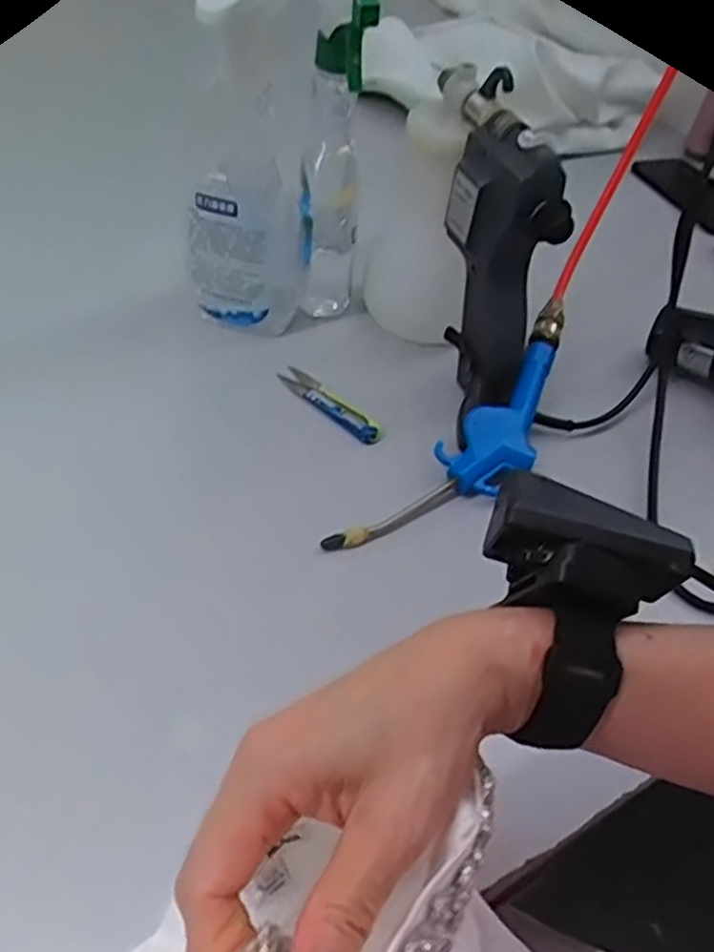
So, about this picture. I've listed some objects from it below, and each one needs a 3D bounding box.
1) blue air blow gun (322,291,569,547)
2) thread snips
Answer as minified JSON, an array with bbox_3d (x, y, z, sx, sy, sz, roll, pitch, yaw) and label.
[{"bbox_3d":[0.090,-0.023,0.534,0.062,0.043,0.271,34,69,23],"label":"blue air blow gun"},{"bbox_3d":[-0.020,-0.055,0.571,0.099,0.014,0.018,37,52,25],"label":"thread snips"}]

